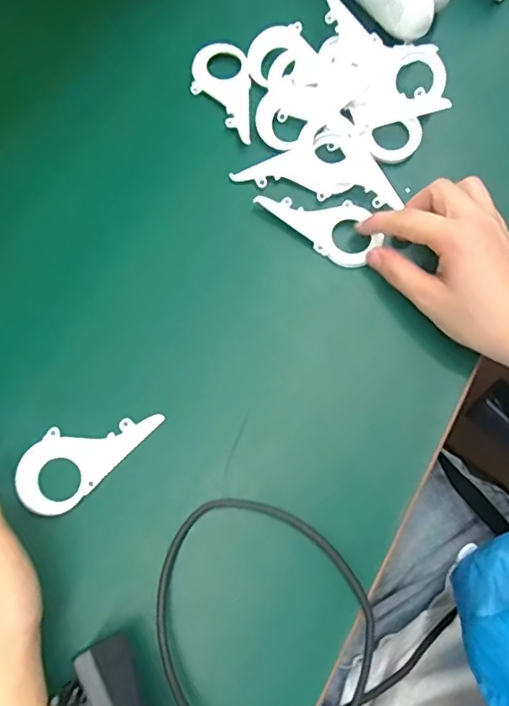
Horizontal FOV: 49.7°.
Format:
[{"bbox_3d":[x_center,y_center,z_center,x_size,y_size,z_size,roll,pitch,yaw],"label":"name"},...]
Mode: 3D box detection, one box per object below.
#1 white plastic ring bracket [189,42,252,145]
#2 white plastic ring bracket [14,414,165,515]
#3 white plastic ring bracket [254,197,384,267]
[{"bbox_3d":[-0.026,-0.200,0.423,0.046,0.008,0.085,1,71,-1],"label":"white plastic ring bracket"},{"bbox_3d":[-0.107,0.060,0.348,0.092,0.005,0.045,-41,76,-16],"label":"white plastic ring bracket"},{"bbox_3d":[0.051,-0.098,0.396,0.086,0.010,0.046,38,78,12],"label":"white plastic ring bracket"}]

